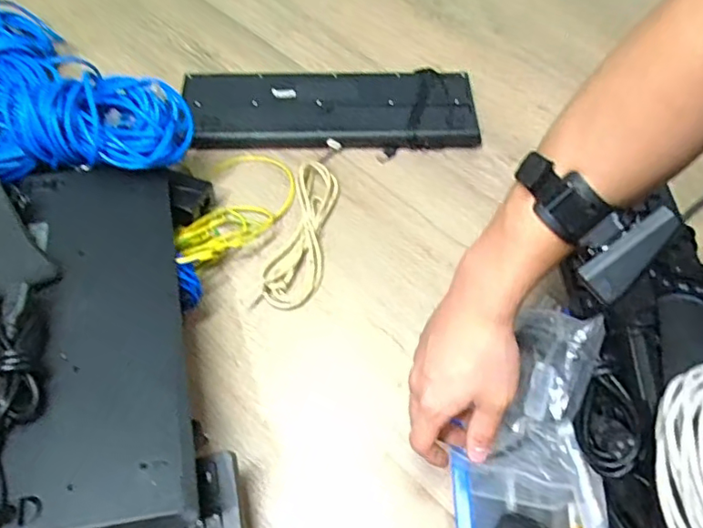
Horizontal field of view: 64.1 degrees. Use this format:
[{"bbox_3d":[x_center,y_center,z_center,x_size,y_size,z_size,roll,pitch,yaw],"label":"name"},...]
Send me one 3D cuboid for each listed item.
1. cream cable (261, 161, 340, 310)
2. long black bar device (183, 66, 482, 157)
[{"bbox_3d":[-0.058,-0.042,0.727,0.063,0.021,0.218,11,59,4],"label":"cream cable"},{"bbox_3d":[-0.029,-0.234,0.836,0.429,0.029,0.150,-1,59,-3],"label":"long black bar device"}]

